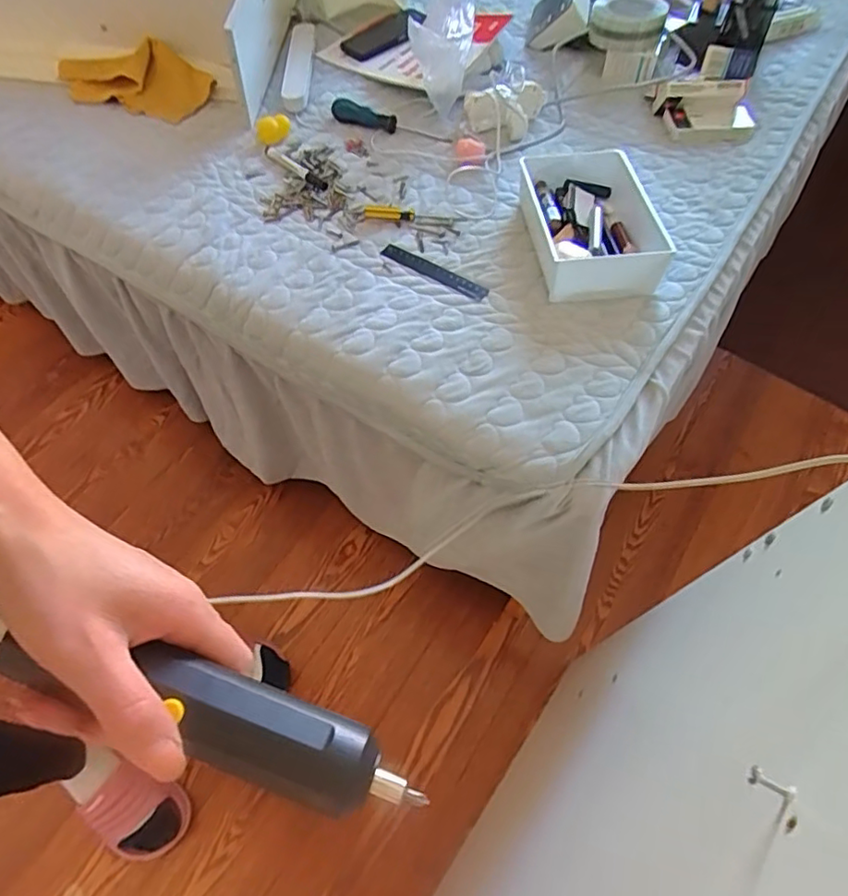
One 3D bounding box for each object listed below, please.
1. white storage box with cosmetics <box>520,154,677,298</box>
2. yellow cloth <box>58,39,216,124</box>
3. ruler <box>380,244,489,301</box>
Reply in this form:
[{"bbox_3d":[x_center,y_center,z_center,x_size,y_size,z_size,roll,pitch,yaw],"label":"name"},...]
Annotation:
[{"bbox_3d":[0.217,-0.298,0.746,0.152,0.065,0.243,-4,61,-5],"label":"white storage box with cosmetics"},{"bbox_3d":[-0.467,-0.596,0.942,0.244,0.039,0.137,13,61,5],"label":"yellow cloth"},{"bbox_3d":[0.011,-0.227,0.751,0.157,0.004,0.024,30,71,19],"label":"ruler"}]

